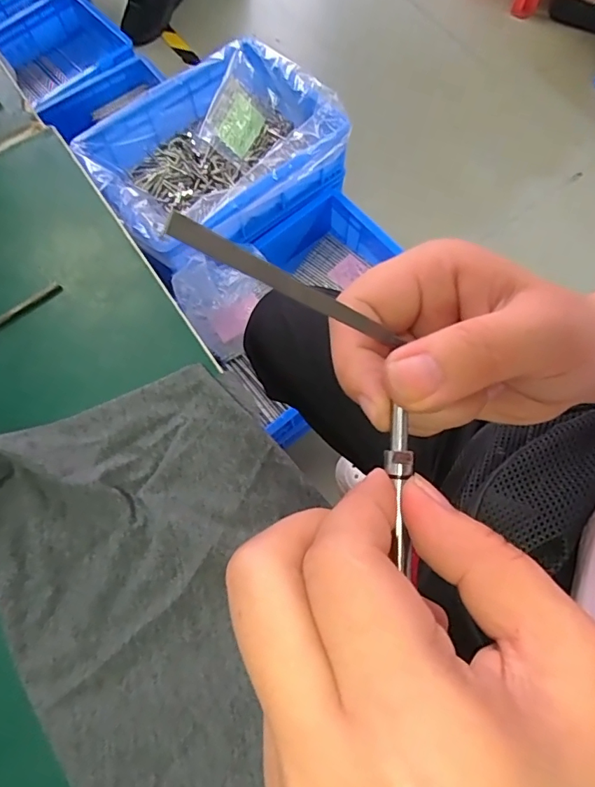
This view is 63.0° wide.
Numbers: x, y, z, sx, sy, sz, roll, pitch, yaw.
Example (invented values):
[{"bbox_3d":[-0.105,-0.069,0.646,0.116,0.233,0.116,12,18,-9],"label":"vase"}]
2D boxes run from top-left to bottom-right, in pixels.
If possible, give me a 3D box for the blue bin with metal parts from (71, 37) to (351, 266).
[{"bbox_3d":[-0.141,-0.412,0.857,0.394,0.124,0.302,-32,73,-9],"label":"blue bin with metal parts"}]

